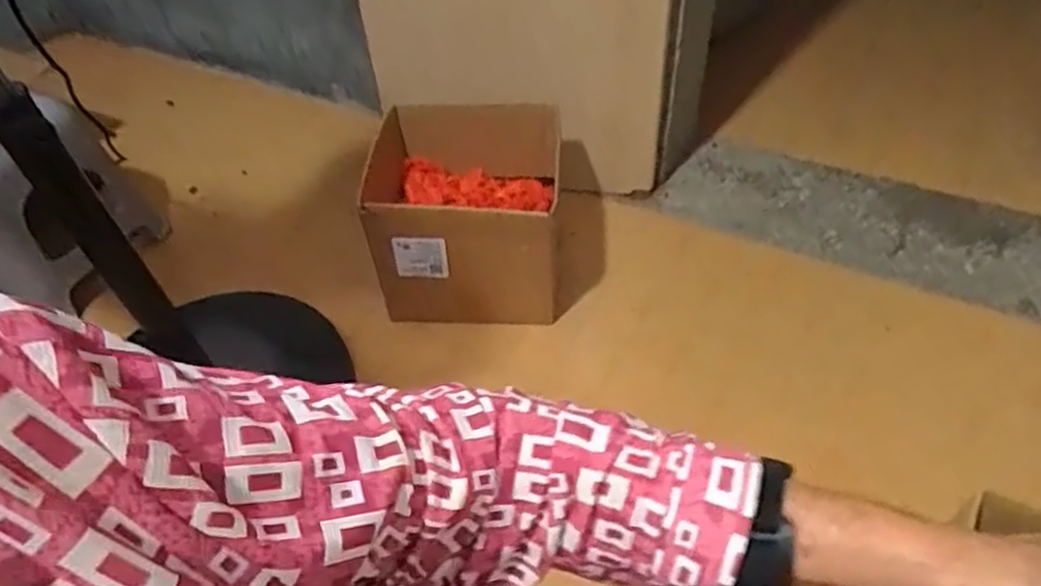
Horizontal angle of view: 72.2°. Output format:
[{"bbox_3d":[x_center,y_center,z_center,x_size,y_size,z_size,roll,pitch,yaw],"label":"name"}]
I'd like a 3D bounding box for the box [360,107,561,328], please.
[{"bbox_3d":[-0.085,-0.157,1.197,0.309,0.217,0.328,-3,49,2],"label":"box"}]

